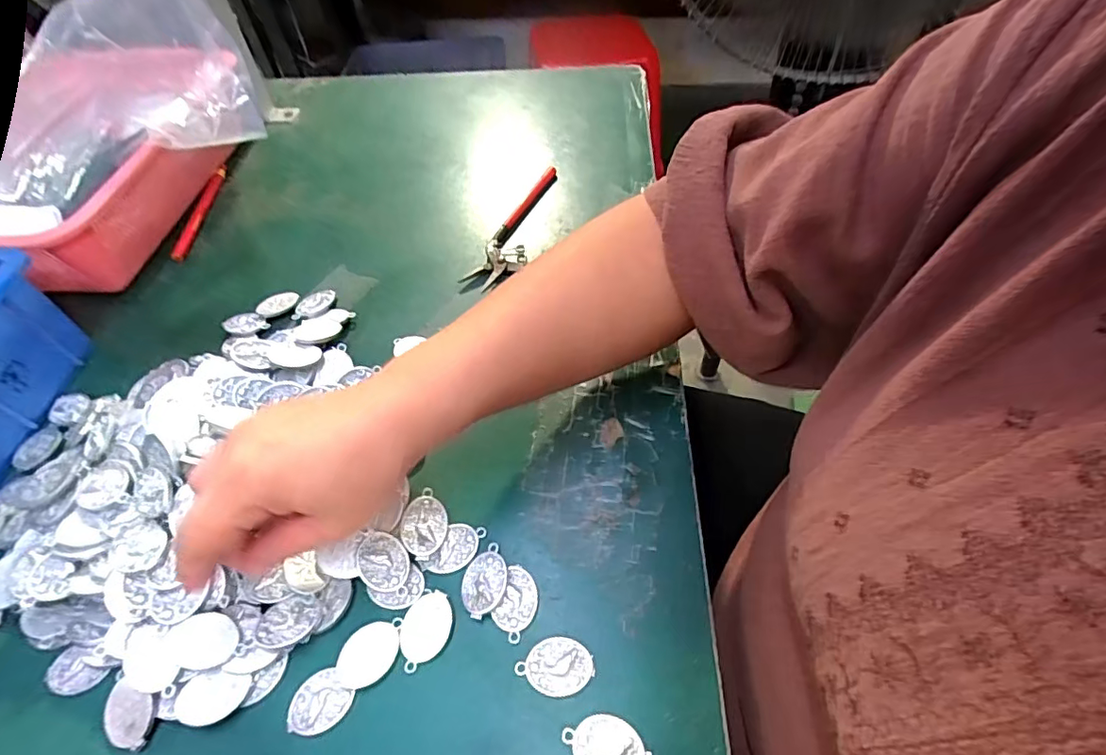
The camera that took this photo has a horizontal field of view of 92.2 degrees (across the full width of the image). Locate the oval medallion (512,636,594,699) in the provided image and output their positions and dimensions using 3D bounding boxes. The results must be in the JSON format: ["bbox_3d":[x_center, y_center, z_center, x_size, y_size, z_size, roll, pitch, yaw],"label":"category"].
[{"bbox_3d":[0.001,0.140,0.259,0.036,0.004,0.025,7,54,8],"label":"oval medallion"}]

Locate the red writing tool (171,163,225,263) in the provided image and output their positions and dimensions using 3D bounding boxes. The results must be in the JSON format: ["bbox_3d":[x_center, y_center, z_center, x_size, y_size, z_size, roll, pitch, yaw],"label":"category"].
[{"bbox_3d":[-0.333,-0.159,0.501,0.014,0.012,0.129,-4,53,0],"label":"red writing tool"}]

